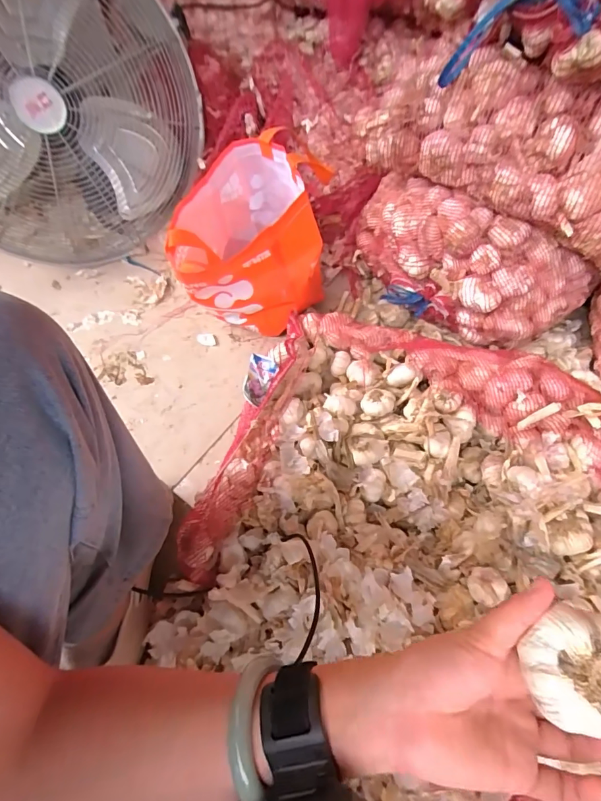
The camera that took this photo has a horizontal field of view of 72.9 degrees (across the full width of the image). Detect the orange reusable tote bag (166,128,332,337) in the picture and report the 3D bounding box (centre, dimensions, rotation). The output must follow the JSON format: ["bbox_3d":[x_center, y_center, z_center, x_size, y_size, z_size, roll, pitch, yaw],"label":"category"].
[{"bbox_3d":[-0.081,-0.261,0.719,0.243,0.265,0.221,-8,61,-2],"label":"orange reusable tote bag"}]

